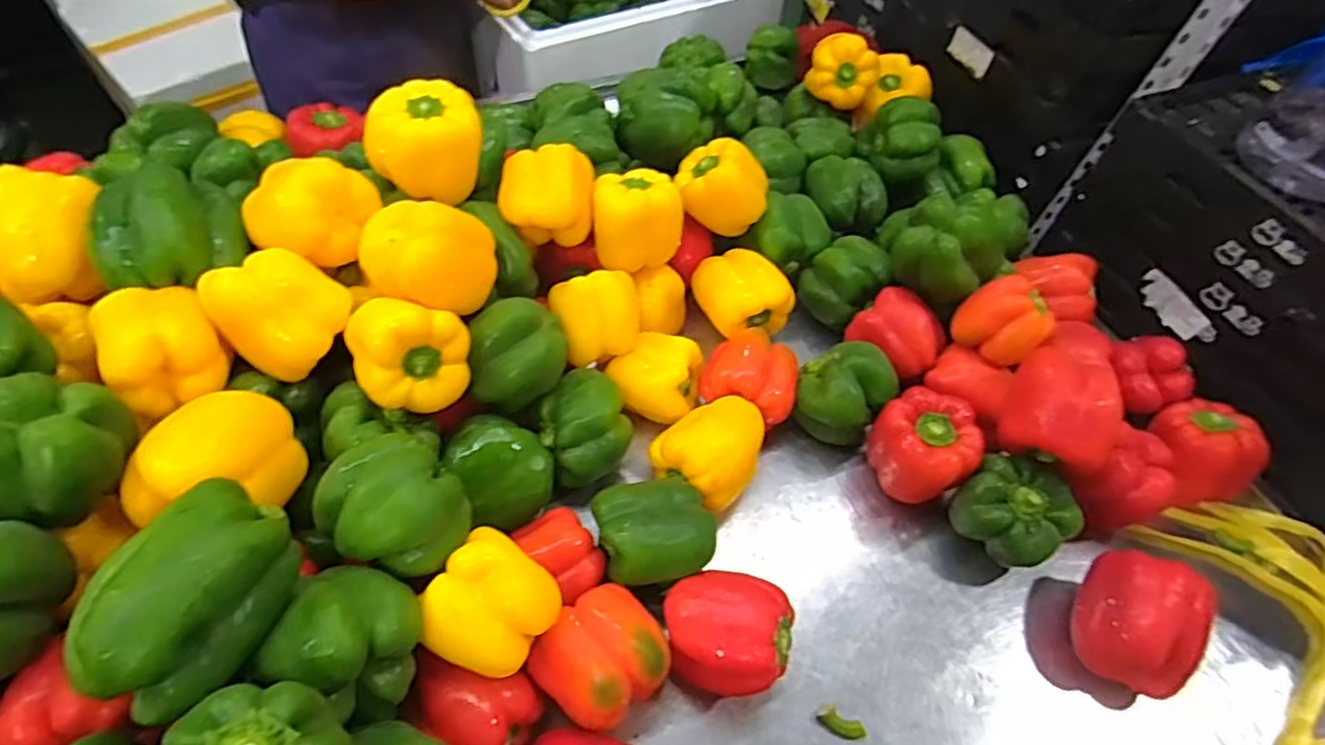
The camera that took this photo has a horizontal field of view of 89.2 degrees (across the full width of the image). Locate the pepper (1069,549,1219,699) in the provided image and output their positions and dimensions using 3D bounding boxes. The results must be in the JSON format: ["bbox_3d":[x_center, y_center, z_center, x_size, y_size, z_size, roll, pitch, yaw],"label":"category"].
[{"bbox_3d":[0.389,0.205,0.548,0.090,0.088,0.092,23,56,13],"label":"pepper"}]

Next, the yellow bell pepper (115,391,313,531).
[{"bbox_3d":[-0.311,0.059,0.468,0.088,0.069,0.096,-4,55,-7],"label":"yellow bell pepper"}]

